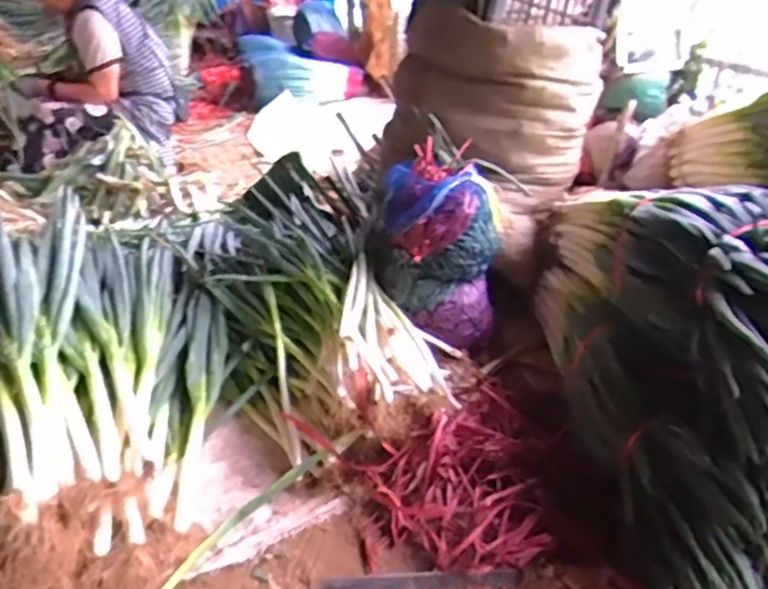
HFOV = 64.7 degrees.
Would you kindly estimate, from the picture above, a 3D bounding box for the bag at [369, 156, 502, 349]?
[{"bbox_3d":[0.116,-0.097,1.411,0.305,0.354,0.222,1,32,5],"label":"bag"}]

